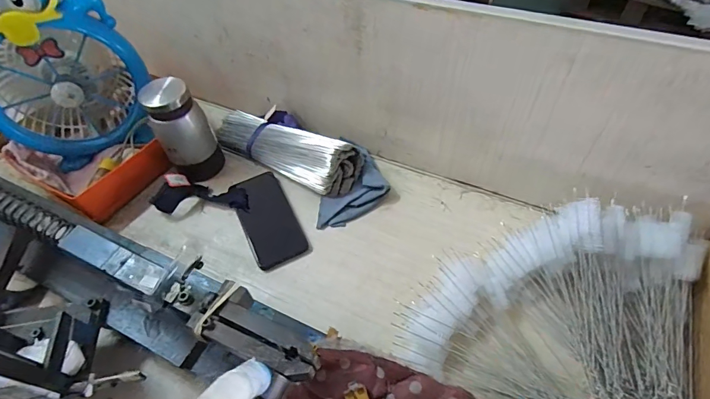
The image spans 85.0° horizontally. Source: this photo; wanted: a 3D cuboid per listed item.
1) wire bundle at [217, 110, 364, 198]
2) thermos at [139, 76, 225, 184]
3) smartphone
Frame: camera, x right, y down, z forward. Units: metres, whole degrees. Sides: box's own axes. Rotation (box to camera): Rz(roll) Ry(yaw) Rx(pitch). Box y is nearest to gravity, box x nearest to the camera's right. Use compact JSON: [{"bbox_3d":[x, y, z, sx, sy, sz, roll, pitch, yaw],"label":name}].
[{"bbox_3d":[-0.120,-0.093,0.638,0.272,0.057,0.086,25,58,19],"label":"wire bundle"},{"bbox_3d":[-0.265,-0.101,0.591,0.076,0.149,0.060,0,53,2],"label":"thermos"},{"bbox_3d":[-0.134,0.026,0.593,0.076,0.008,0.162,-23,56,-15],"label":"smartphone"}]

